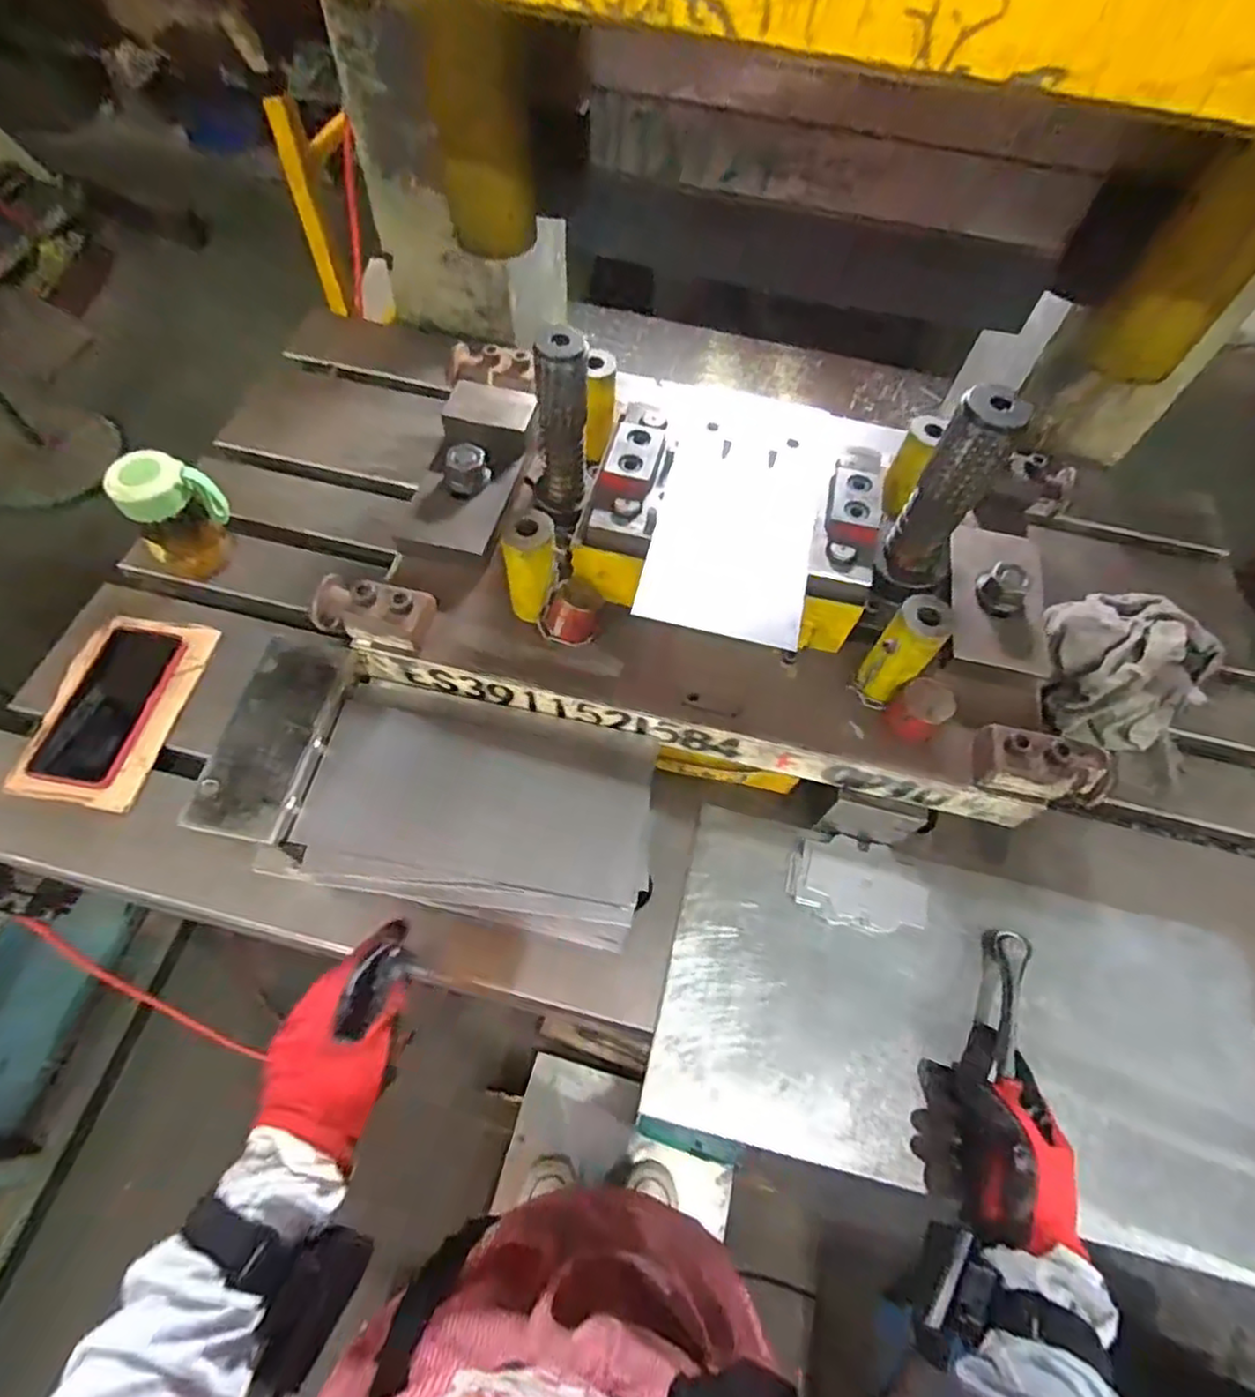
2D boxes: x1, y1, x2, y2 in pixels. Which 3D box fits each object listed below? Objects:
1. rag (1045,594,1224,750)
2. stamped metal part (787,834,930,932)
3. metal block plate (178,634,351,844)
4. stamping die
[{"bbox_3d":[0.523,-0.050,0.712,0.210,0.066,0.159,-36,70,-21],"label":"rag"},{"bbox_3d":[0.207,0.166,0.612,0.119,0.014,0.078,12,61,2],"label":"stamped metal part"},{"bbox_3d":[-0.271,0.028,0.521,0.072,0.018,0.157,12,61,3],"label":"metal block plate"},{"bbox_3d":[0.079,-0.136,0.564,0.596,0.220,0.349,9,61,1],"label":"stamping die"}]

